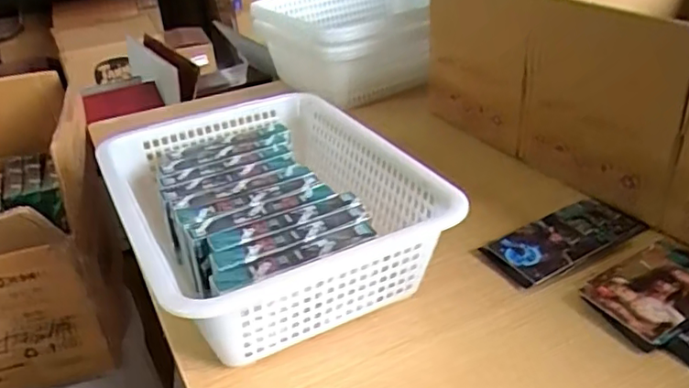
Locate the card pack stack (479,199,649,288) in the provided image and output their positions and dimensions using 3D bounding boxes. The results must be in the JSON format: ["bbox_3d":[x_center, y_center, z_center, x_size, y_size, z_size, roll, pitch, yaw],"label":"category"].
[{"bbox_3d":[0.233,0.043,0.604,0.168,0.014,0.075,-18,34,-20],"label":"card pack stack"}]

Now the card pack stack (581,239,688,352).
[{"bbox_3d":[0.288,0.085,0.533,0.141,0.013,0.087,-21,35,-24],"label":"card pack stack"}]

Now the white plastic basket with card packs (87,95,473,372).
[{"bbox_3d":[-0.079,0.015,0.609,0.261,0.104,0.356,-18,34,-21],"label":"white plastic basket with card packs"}]

